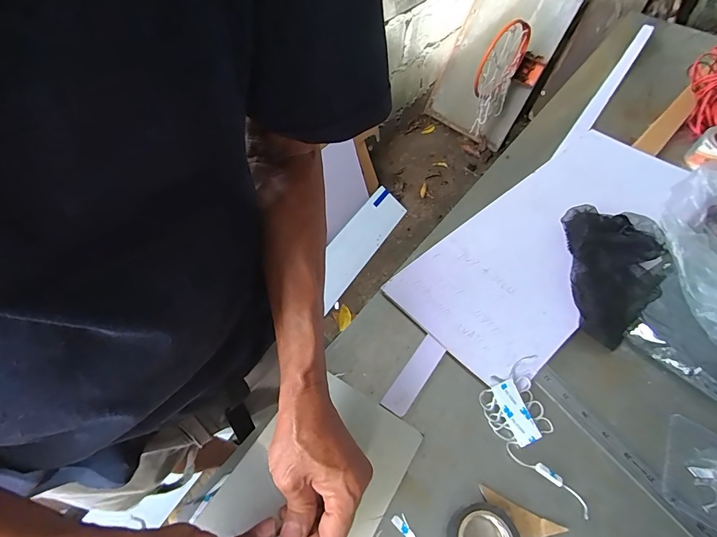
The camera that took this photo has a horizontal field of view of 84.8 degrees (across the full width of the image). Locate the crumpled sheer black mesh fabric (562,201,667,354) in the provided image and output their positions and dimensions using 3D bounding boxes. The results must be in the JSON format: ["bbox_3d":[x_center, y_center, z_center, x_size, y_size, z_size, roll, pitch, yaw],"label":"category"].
[{"bbox_3d":[0.347,0.006,0.516,0.137,0.055,0.190,9,54,2],"label":"crumpled sheer black mesh fabric"}]

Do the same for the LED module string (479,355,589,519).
[{"bbox_3d":[0.172,0.165,0.405,0.071,0.019,0.148,-1,54,-5],"label":"LED module string"}]

